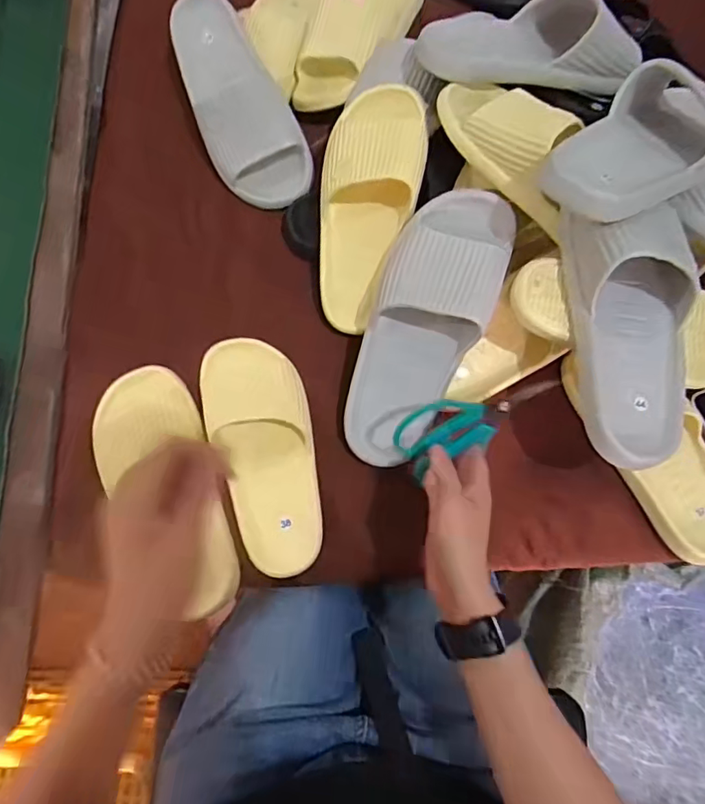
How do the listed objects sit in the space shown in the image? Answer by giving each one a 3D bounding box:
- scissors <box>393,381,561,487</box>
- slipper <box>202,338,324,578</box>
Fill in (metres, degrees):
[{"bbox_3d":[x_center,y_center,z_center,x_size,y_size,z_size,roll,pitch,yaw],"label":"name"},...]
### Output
[{"bbox_3d":[0.113,0.017,0.474,0.151,0.015,0.061,-21,74,0],"label":"scissors"},{"bbox_3d":[-0.085,0.043,0.507,0.098,0.059,0.242,-15,75,-5],"label":"slipper"}]

